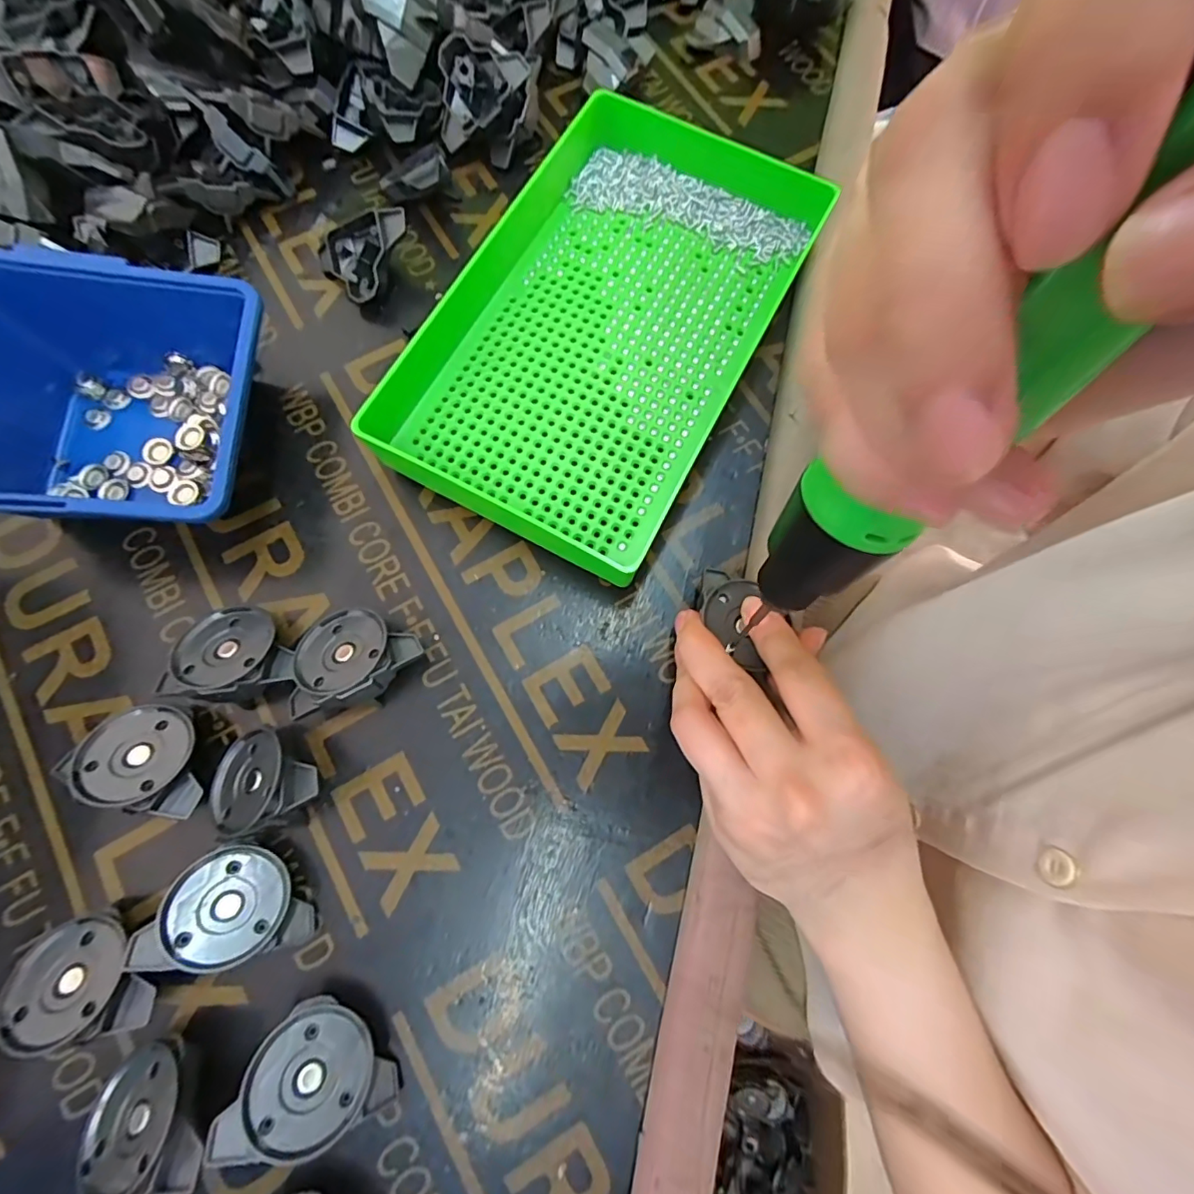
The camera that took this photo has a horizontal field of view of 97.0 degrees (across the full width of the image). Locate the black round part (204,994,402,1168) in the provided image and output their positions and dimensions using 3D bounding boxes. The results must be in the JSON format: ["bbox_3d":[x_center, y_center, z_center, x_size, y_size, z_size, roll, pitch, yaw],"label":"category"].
[{"bbox_3d":[-0.106,0.187,0.199,0.052,0.016,0.049,12,53,-16],"label":"black round part"}]

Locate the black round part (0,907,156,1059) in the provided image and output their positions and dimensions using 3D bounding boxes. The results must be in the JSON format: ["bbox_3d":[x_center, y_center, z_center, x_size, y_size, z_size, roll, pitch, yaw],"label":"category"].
[{"bbox_3d":[-0.200,0.149,0.207,0.051,0.014,0.043,-7,51,-12],"label":"black round part"}]

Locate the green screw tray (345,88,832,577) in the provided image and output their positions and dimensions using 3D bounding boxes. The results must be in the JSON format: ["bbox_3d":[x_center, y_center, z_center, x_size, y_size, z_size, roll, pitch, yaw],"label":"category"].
[{"bbox_3d":[-0.001,-0.146,0.280,0.165,0.030,0.243,28,78,5],"label":"green screw tray"}]

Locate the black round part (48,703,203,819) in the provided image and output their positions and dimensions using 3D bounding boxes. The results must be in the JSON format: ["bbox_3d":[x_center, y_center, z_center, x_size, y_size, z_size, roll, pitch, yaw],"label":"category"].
[{"bbox_3d":[-0.193,0.071,0.228,0.053,0.015,0.042,16,52,-4],"label":"black round part"}]

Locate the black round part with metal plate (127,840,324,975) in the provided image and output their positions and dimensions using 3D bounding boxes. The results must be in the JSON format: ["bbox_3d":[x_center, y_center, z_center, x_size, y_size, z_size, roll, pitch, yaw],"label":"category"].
[{"bbox_3d":[-0.146,0.126,0.214,0.059,0.013,0.042,16,50,-16],"label":"black round part with metal plate"}]

